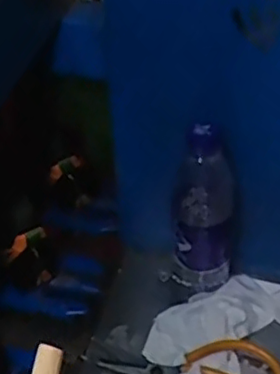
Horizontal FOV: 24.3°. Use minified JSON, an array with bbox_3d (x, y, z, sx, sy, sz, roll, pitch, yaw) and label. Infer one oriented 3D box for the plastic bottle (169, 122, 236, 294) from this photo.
[{"bbox_3d":[0.067,0.026,0.675,0.061,0.232,0.068,8,46,9],"label":"plastic bottle"}]

